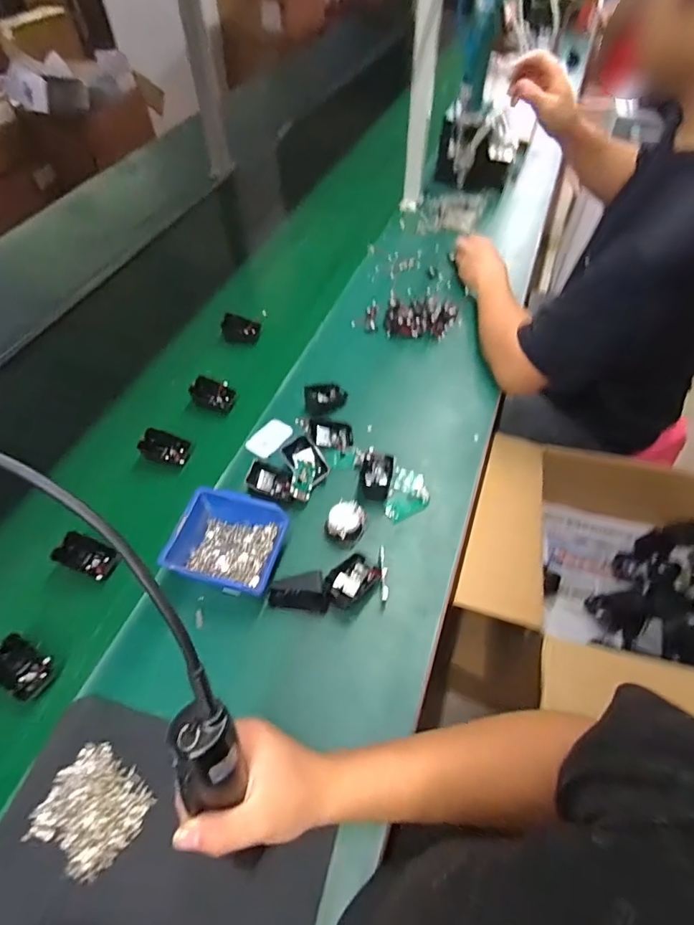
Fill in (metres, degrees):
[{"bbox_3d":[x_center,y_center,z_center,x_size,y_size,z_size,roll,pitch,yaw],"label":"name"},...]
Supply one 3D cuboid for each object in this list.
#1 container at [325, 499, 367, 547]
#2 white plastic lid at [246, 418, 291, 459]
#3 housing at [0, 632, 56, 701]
[{"bbox_3d":[-0.001,0.079,0.624,0.044,0.030,0.049,24,56,19],"label":"container"},{"bbox_3d":[-0.117,-0.037,0.731,0.044,0.011,0.075,23,56,19],"label":"white plastic lid"},{"bbox_3d":[-0.352,0.224,0.521,0.066,0.039,0.048,26,57,20],"label":"housing"}]

